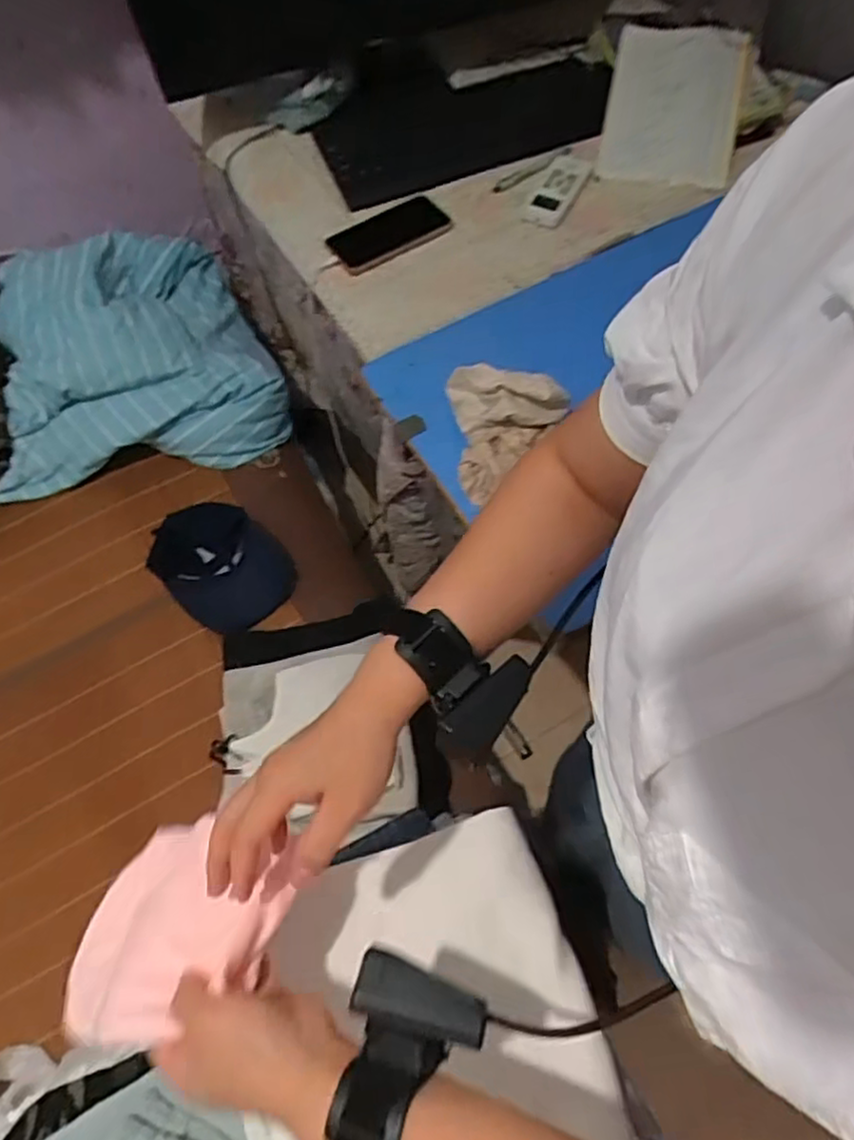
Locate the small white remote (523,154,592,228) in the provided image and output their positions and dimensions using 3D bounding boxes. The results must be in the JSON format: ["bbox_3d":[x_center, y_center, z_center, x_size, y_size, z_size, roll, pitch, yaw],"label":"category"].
[{"bbox_3d":[0.181,-0.523,0.954,0.058,0.015,0.147,24,65,15],"label":"small white remote"}]

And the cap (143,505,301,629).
[{"bbox_3d":[-0.316,-0.012,1.077,0.206,0.061,0.175,40,71,22],"label":"cap"}]

